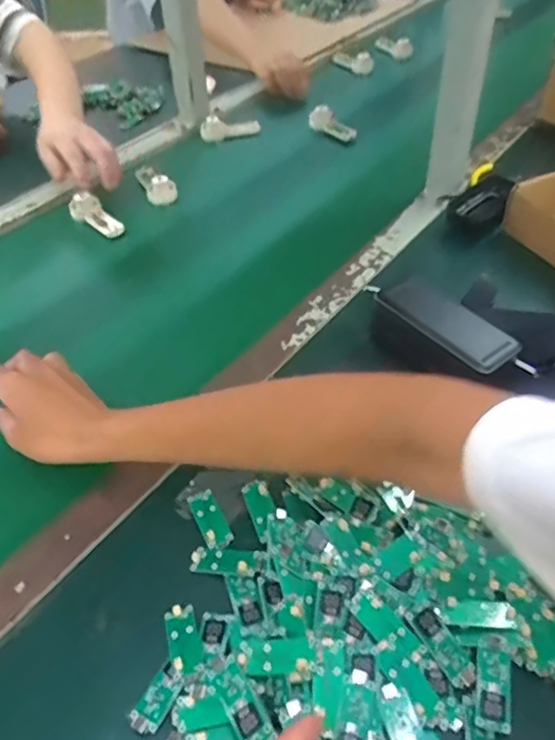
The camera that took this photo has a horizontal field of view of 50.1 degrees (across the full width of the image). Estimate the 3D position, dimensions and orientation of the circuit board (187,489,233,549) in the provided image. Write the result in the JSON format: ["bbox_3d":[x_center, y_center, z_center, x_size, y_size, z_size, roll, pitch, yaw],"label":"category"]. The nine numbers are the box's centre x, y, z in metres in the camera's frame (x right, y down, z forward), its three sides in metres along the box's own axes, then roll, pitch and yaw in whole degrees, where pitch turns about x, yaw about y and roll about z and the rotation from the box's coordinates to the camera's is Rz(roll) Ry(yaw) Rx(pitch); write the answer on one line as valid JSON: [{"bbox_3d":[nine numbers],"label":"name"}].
[{"bbox_3d":[-0.050,0.111,0.445,0.018,0.004,0.051,-22,47,-17],"label":"circuit board"}]

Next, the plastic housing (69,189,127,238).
[{"bbox_3d":[-0.230,-0.198,0.758,0.087,0.025,0.033,38,57,18],"label":"plastic housing"}]

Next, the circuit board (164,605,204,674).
[{"bbox_3d":[-0.060,0.172,0.382,0.019,0.007,0.045,-16,45,-11],"label":"circuit board"}]

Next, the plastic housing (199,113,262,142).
[{"bbox_3d":[-0.075,-0.386,0.936,0.093,0.033,0.024,-15,45,-10],"label":"plastic housing"}]

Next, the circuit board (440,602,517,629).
[{"bbox_3d":[0.129,0.159,0.384,0.046,0.004,0.018,0,34,-7],"label":"circuit board"}]

